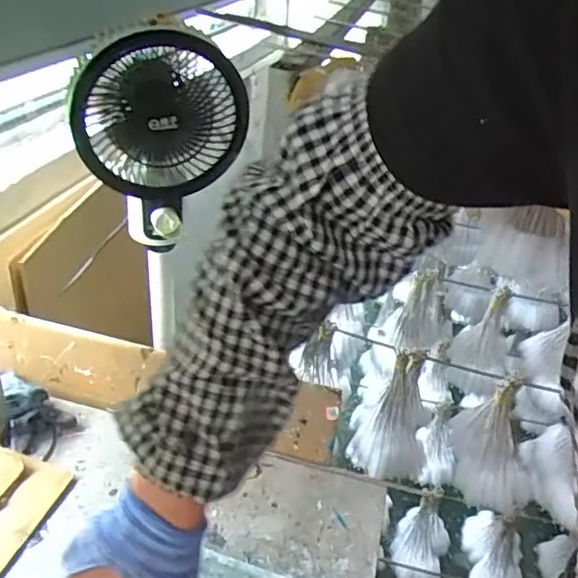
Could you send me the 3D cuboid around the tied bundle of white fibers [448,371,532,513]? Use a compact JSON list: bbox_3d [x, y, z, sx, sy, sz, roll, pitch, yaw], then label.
[{"bbox_3d":[0.318,0.236,0.924,0.097,0.186,0.156,-7,40,-2],"label":"tied bundle of white fibers"}]

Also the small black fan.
[{"bbox_3d":[-0.162,-0.193,0.777,0.212,0.296,0.099,-27,45,-24],"label":"small black fan"}]

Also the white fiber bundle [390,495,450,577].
[{"bbox_3d":[0.279,0.536,1.231,0.107,0.087,0.169,13,44,20],"label":"white fiber bundle"}]

